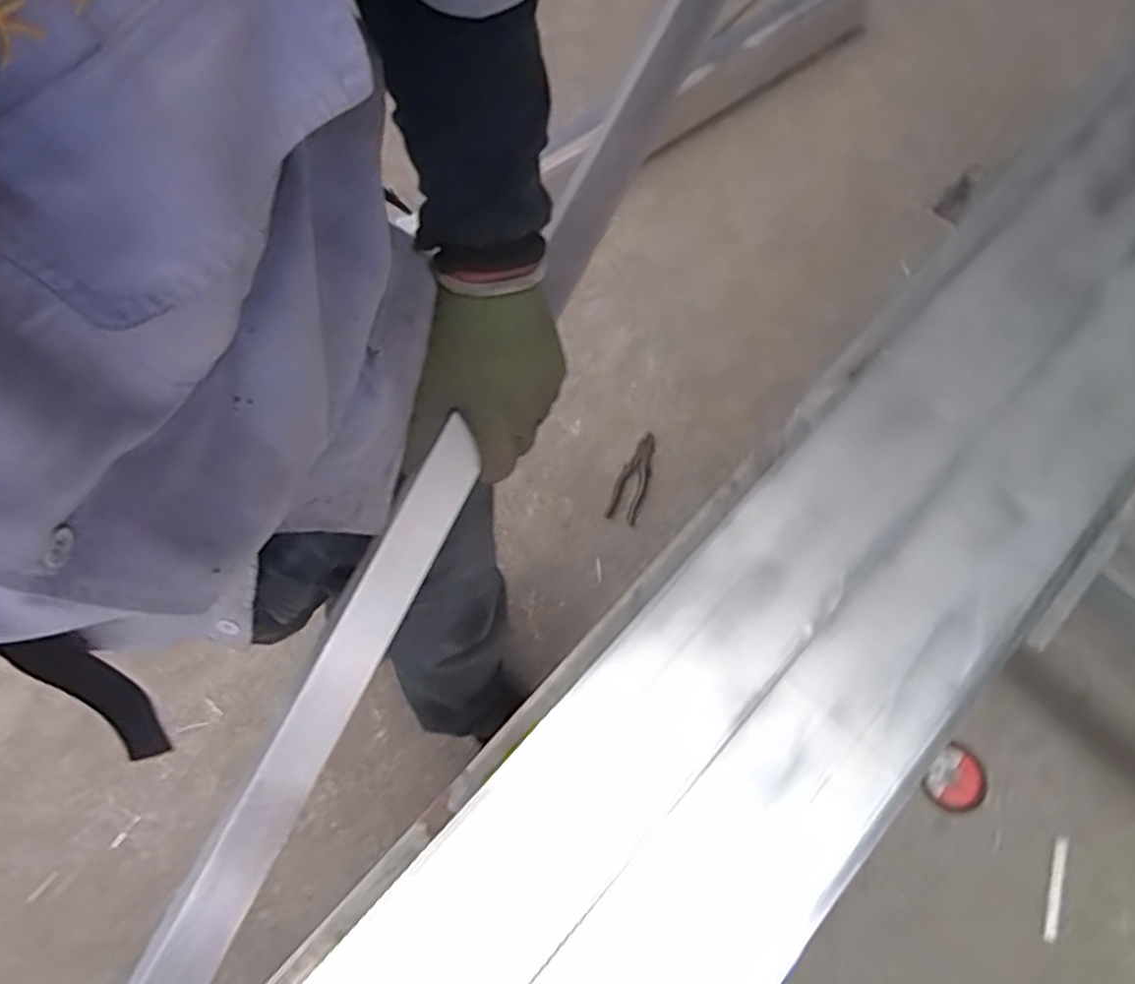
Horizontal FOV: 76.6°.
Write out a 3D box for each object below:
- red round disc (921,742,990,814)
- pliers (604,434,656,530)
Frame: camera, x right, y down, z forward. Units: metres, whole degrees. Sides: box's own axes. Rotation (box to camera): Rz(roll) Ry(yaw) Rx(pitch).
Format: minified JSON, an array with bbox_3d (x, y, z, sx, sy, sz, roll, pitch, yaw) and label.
[{"bbox_3d":[0.633,0.472,1.165,0.087,0.012,0.103,41,74,15],"label":"red round disc"},{"bbox_3d":[0.129,-0.026,1.371,0.058,0.020,0.182,18,69,7],"label":"pliers"}]

